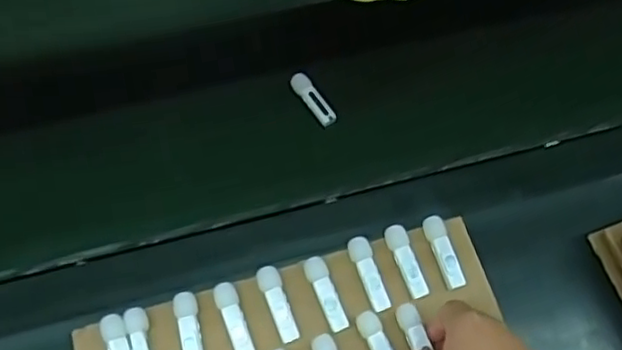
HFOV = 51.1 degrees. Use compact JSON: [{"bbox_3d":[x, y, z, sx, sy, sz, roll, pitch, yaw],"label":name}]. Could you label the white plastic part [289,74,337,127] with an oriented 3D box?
[{"bbox_3d":[0.002,-0.081,0.686,0.020,0.010,0.065,-35,71,-17],"label":"white plastic part"}]

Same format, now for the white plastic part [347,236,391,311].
[{"bbox_3d":[0.051,0.084,0.558,0.018,0.012,0.064,-20,68,-12],"label":"white plastic part"}]

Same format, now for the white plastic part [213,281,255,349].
[{"bbox_3d":[-0.063,0.120,0.537,0.018,0.007,0.065,-19,67,-11],"label":"white plastic part"}]

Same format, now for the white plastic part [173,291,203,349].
[{"bbox_3d":[-0.099,0.128,0.532,0.018,0.009,0.065,-11,66,-8],"label":"white plastic part"}]

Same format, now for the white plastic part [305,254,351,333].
[{"bbox_3d":[0.013,0.100,0.551,0.020,0.008,0.065,-18,67,-11],"label":"white plastic part"}]

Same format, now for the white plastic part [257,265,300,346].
[{"bbox_3d":[-0.027,0.107,0.545,0.018,0.009,0.065,-20,68,-12],"label":"white plastic part"}]

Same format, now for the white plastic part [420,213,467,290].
[{"bbox_3d":[0.116,0.067,0.570,0.018,0.012,0.065,-16,67,-10],"label":"white plastic part"}]

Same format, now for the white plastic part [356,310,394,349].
[{"bbox_3d":[0.059,0.143,0.537,0.019,0.009,0.064,-24,68,-13],"label":"white plastic part"}]

